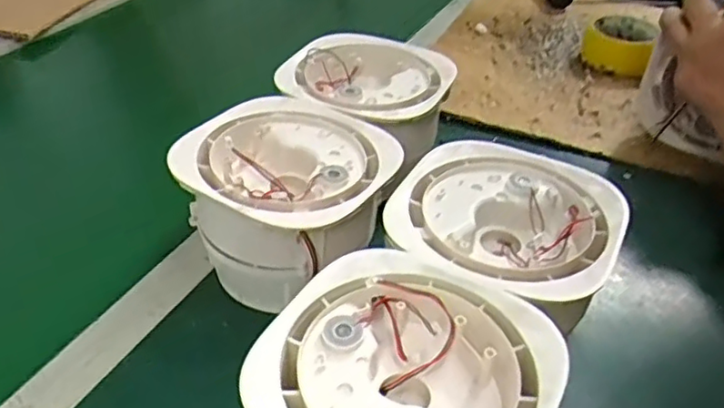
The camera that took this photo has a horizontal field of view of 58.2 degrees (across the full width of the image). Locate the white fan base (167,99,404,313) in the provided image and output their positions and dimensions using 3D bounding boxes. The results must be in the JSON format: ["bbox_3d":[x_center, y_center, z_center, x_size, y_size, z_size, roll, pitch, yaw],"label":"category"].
[{"bbox_3d":[-0.051,0.002,0.480,0.132,0.101,0.136,3,37,-2],"label":"white fan base"}]

